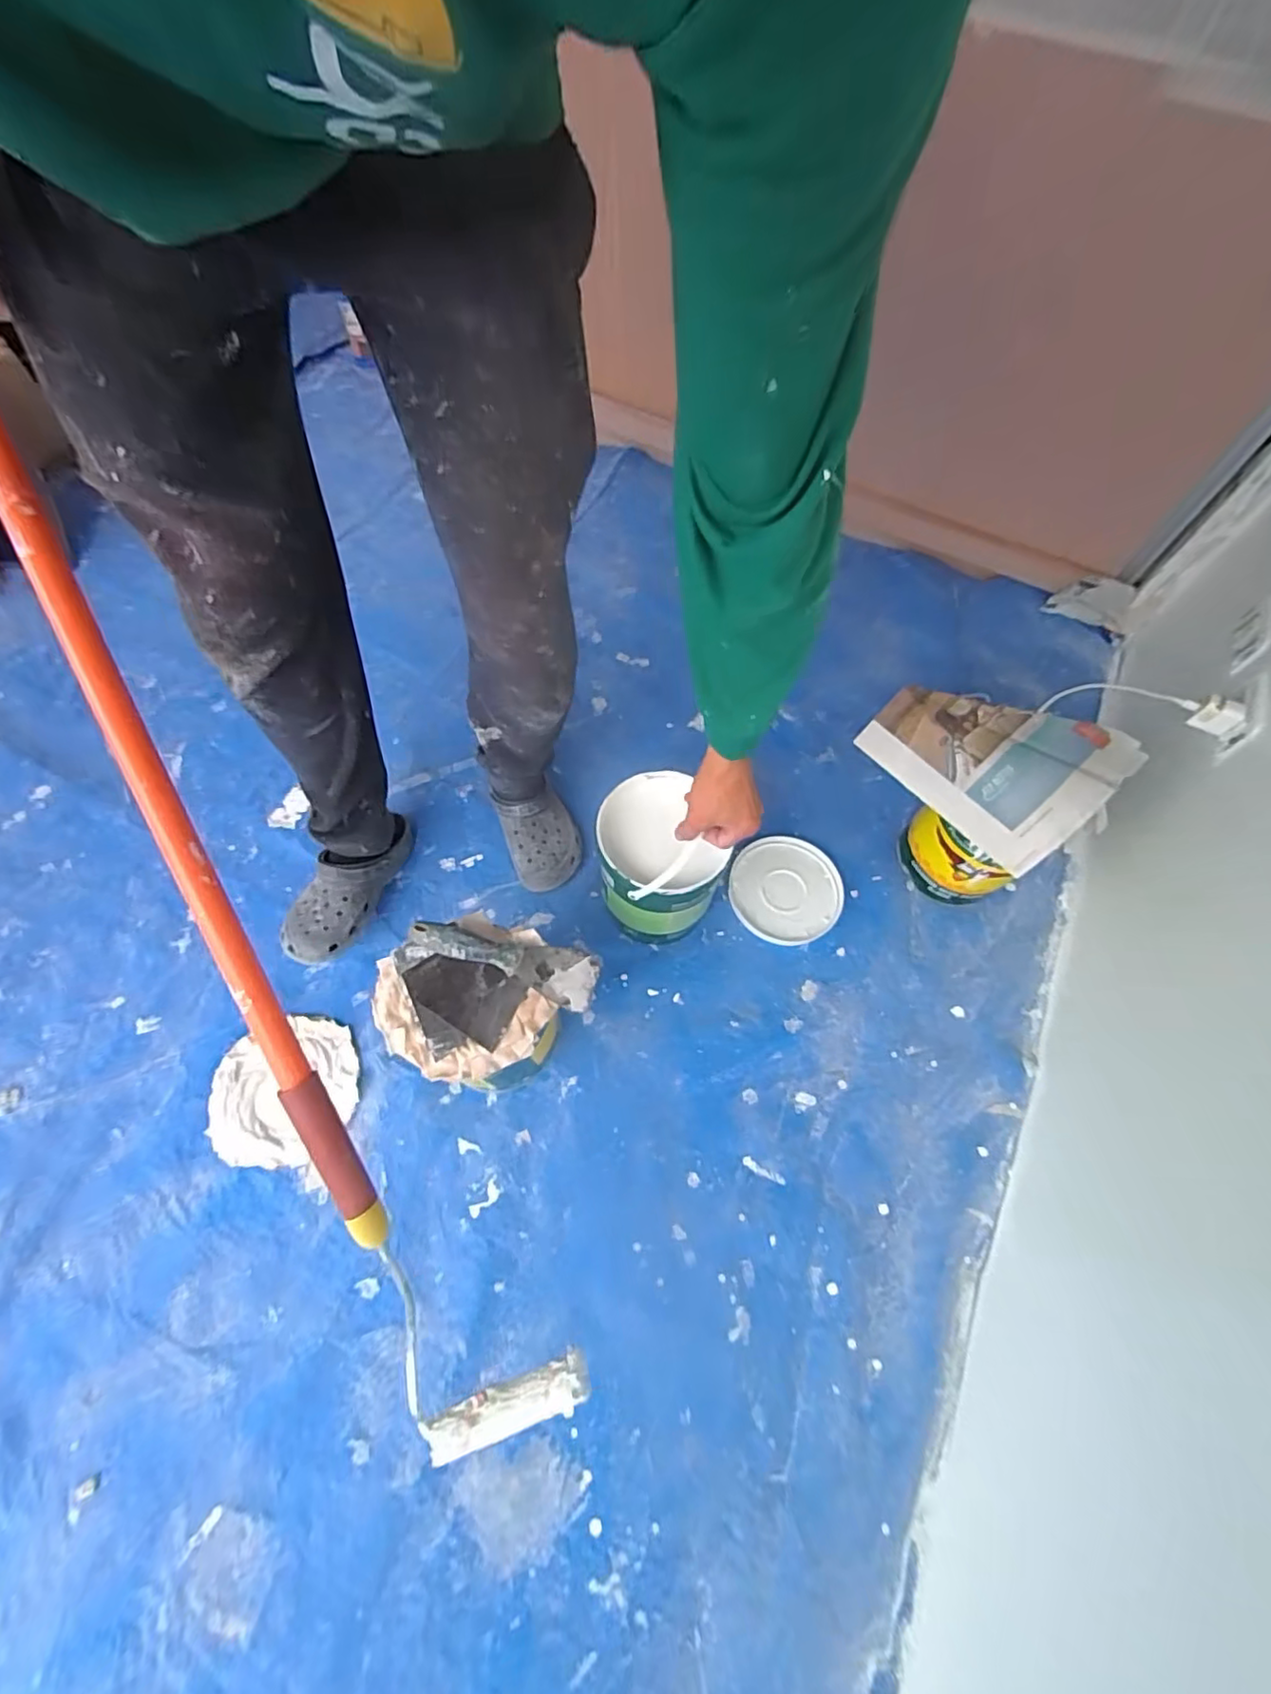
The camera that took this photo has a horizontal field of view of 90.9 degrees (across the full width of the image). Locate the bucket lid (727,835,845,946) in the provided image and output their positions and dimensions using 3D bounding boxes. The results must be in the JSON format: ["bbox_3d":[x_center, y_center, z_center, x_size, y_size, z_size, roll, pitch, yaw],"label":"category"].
[{"bbox_3d":[0.230,0.062,0.963,0.166,0.011,0.175,1,64,-3],"label":"bucket lid"}]

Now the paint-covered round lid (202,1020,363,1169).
[{"bbox_3d":[-0.451,0.311,0.807,0.174,0.023,0.177,1,64,-3],"label":"paint-covered round lid"}]

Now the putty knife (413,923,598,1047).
[{"bbox_3d":[-0.140,0.122,0.678,0.200,0.020,0.062,19,63,-11],"label":"putty knife"}]

